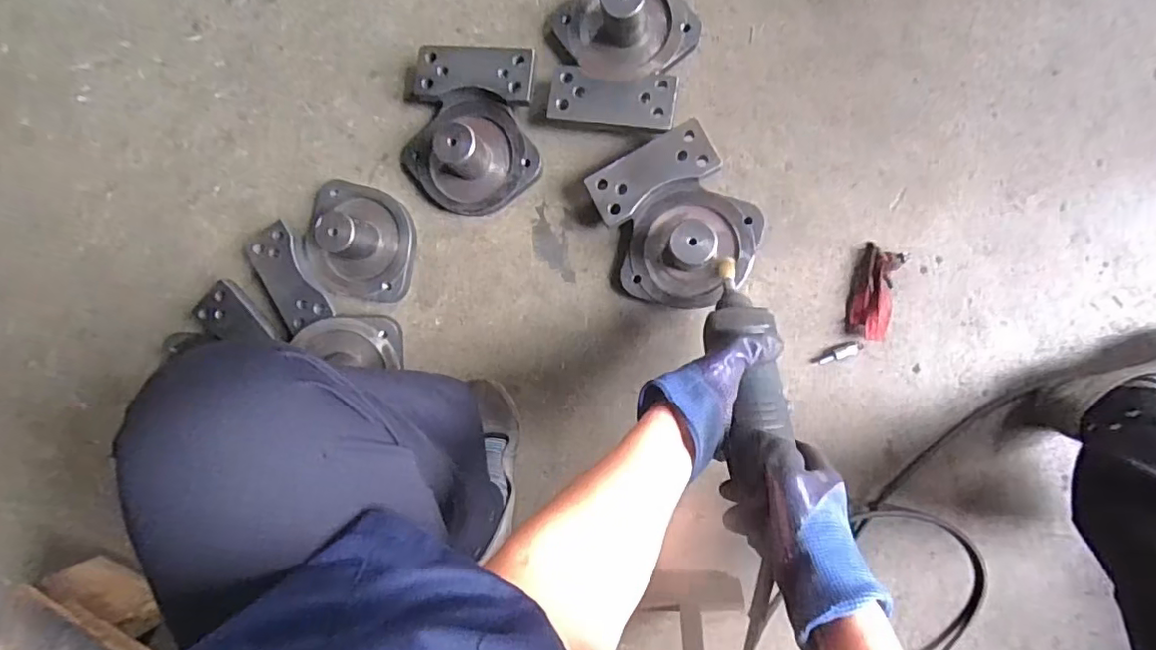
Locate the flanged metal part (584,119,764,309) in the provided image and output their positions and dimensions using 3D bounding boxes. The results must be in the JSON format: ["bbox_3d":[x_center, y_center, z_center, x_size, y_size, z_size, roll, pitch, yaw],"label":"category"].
[{"bbox_3d":[0.113,-0.115,0.641,0.170,0.079,0.191,-27,84,7],"label":"flanged metal part"}]

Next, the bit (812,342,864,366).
[{"bbox_3d":[0.293,0.033,0.639,0.055,0.007,0.014,-21,85,7],"label":"bit"}]

